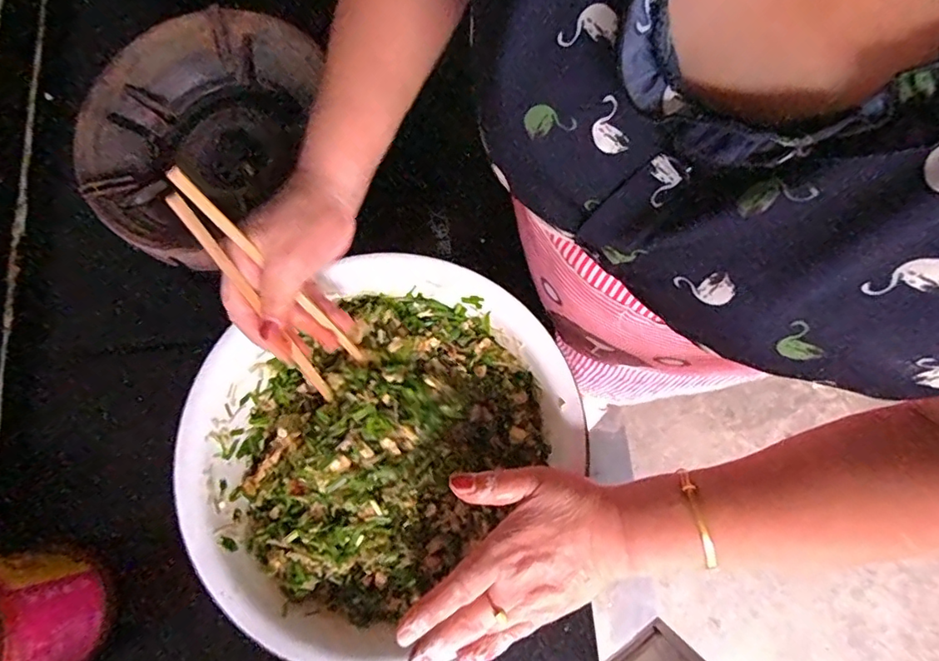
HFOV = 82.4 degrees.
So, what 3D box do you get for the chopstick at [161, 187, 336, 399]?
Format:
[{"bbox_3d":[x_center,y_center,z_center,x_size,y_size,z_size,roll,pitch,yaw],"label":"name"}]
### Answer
[{"bbox_3d":[-0.138,-0.012,0.357,0.009,0.181,0.008,-30,39,-5],"label":"chopstick"}]

